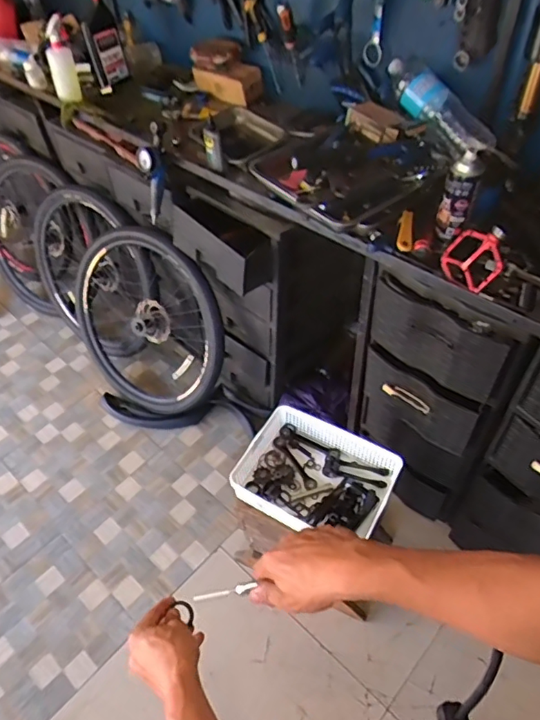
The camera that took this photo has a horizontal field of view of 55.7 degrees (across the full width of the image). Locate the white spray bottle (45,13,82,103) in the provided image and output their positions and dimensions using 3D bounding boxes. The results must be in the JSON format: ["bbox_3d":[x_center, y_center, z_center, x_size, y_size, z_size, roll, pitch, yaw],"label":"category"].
[{"bbox_3d":[-0.653,-0.936,1.590,0.092,0.241,0.072,-7,20,-2],"label":"white spray bottle"}]

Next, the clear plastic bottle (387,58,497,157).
[{"bbox_3d":[0.380,-0.580,1.165,0.076,0.091,0.308,-33,75,-22],"label":"clear plastic bottle"}]

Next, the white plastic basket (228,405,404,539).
[{"bbox_3d":[0.106,0.278,1.196,0.335,0.080,0.262,21,54,20],"label":"white plastic basket"}]

